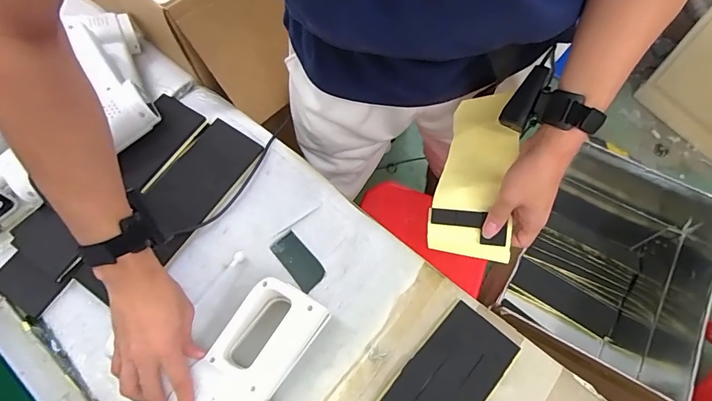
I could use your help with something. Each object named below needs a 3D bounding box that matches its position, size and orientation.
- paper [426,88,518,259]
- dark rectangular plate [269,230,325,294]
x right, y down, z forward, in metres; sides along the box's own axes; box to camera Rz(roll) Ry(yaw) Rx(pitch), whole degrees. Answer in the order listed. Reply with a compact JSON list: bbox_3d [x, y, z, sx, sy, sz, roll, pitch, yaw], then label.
[{"bbox_3d":[0.152,-0.032,0.536,0.096,0.021,0.204,7,85,27],"label":"paper"},{"bbox_3d":[-0.081,0.083,0.585,0.040,0.009,0.085,-39,69,-14],"label":"dark rectangular plate"}]

